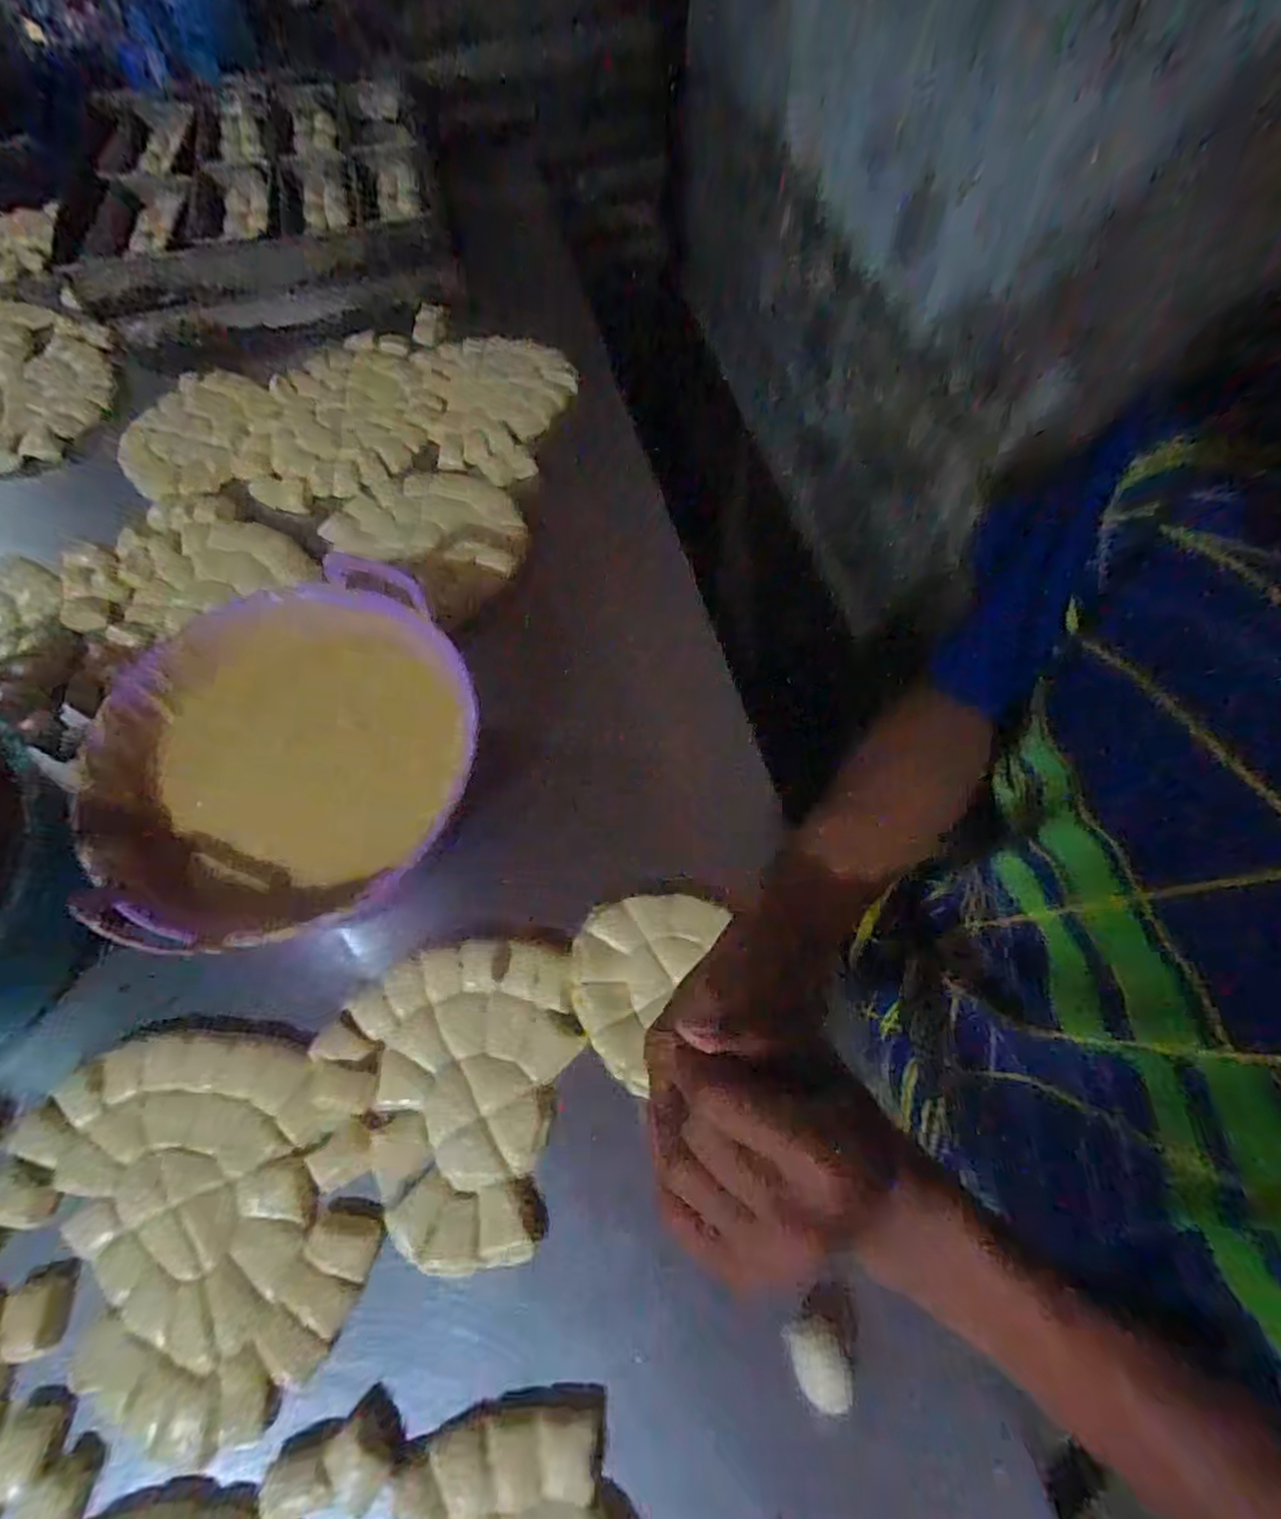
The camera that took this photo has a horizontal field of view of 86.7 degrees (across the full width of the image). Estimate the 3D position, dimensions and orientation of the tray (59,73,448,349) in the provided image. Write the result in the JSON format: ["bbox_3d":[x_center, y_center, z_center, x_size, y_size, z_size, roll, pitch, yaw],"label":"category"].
[{"bbox_3d":[-0.490,-0.742,0.902,0.408,0.106,0.436,-10,64,-3],"label":"tray"}]

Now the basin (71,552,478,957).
[{"bbox_3d":[-0.269,-0.001,0.539,0.278,0.115,0.268,-1,64,1],"label":"basin"}]

